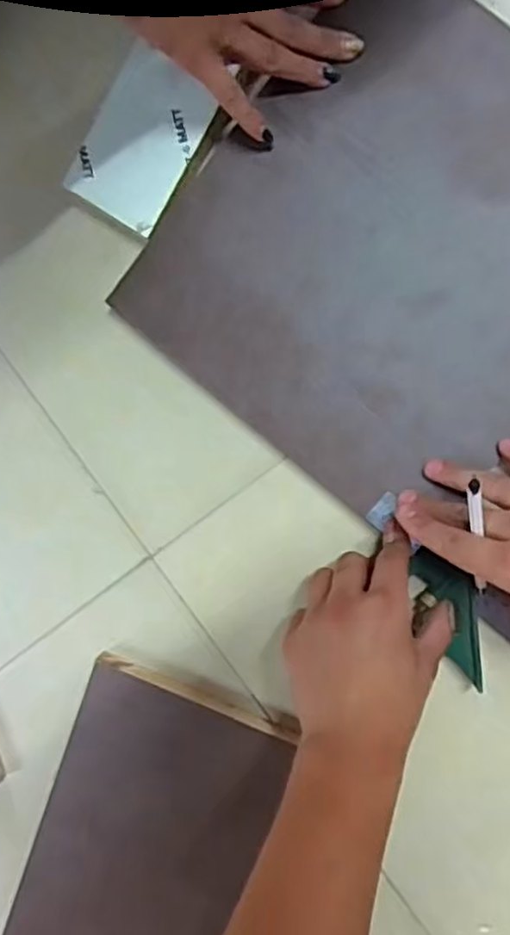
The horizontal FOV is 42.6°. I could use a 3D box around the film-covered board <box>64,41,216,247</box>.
[{"bbox_3d":[-0.080,-0.227,0.455,0.077,0.007,0.110,32,98,8],"label":"film-covered board"}]

